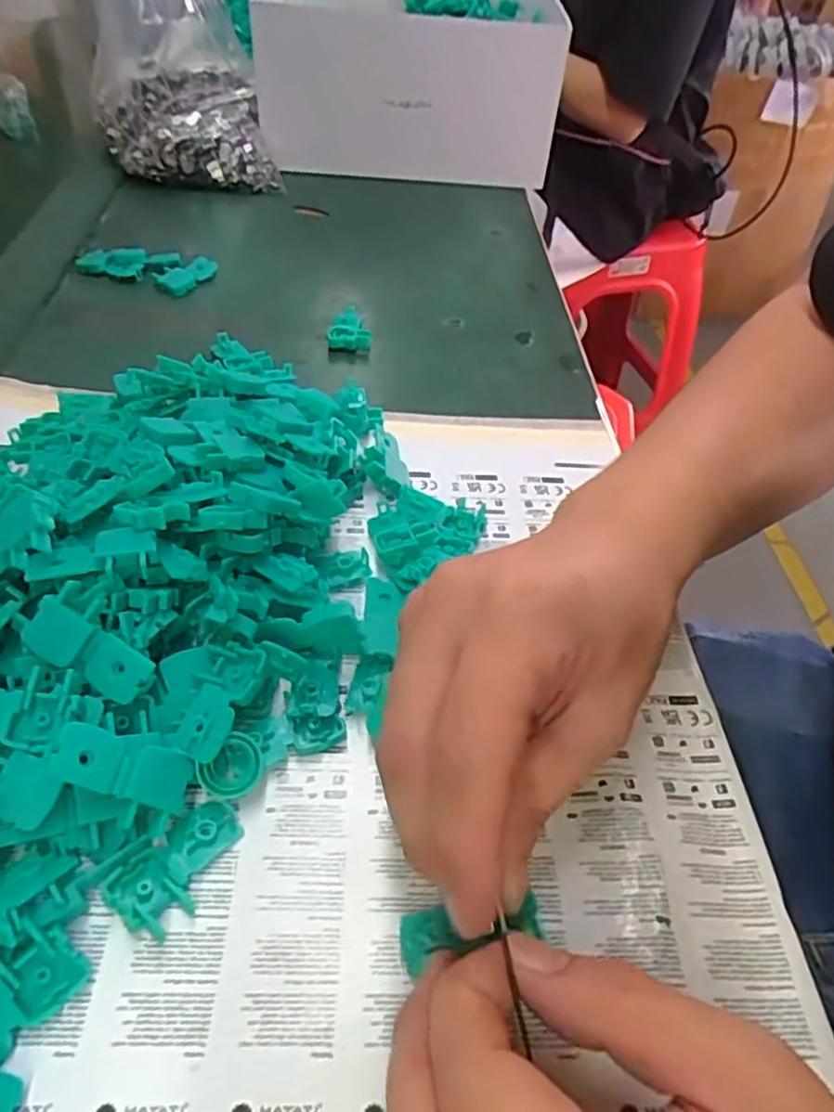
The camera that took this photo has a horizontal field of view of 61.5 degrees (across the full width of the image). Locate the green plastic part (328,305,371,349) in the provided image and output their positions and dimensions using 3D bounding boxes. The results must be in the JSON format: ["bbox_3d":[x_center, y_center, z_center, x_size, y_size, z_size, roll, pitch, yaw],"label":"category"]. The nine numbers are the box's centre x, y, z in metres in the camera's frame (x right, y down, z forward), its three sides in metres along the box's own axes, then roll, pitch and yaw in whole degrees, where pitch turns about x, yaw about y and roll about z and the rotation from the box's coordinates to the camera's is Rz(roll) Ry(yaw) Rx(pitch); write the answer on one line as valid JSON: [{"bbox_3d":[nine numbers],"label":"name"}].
[{"bbox_3d":[-0.044,-0.146,0.449,0.026,0.010,0.042,-3,48,-9],"label":"green plastic part"}]

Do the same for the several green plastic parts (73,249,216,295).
[{"bbox_3d":[-0.184,-0.200,0.481,0.087,0.010,0.042,16,59,3],"label":"several green plastic parts"}]

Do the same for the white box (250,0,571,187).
[{"bbox_3d":[-0.004,-0.454,0.653,0.245,0.122,0.259,3,47,-4],"label":"white box"}]

